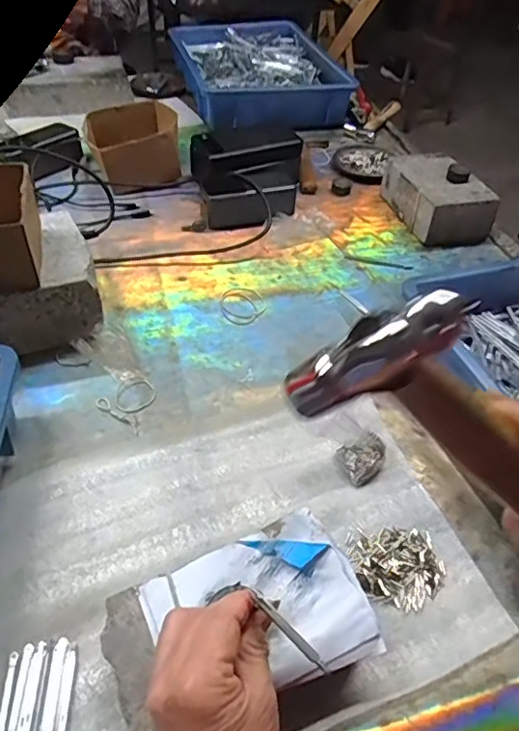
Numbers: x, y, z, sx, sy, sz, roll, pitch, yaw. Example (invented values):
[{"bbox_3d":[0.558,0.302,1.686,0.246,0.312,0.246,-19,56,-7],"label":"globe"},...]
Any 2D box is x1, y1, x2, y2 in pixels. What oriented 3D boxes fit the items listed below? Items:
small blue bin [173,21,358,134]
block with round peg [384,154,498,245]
[{"bbox_3d":[-0.005,-0.599,1.120,0.298,0.086,0.443,-6,46,-9],"label":"small blue bin"},{"bbox_3d":[0.257,-0.248,0.796,0.099,0.075,0.154,-10,47,-14],"label":"block with round peg"}]

